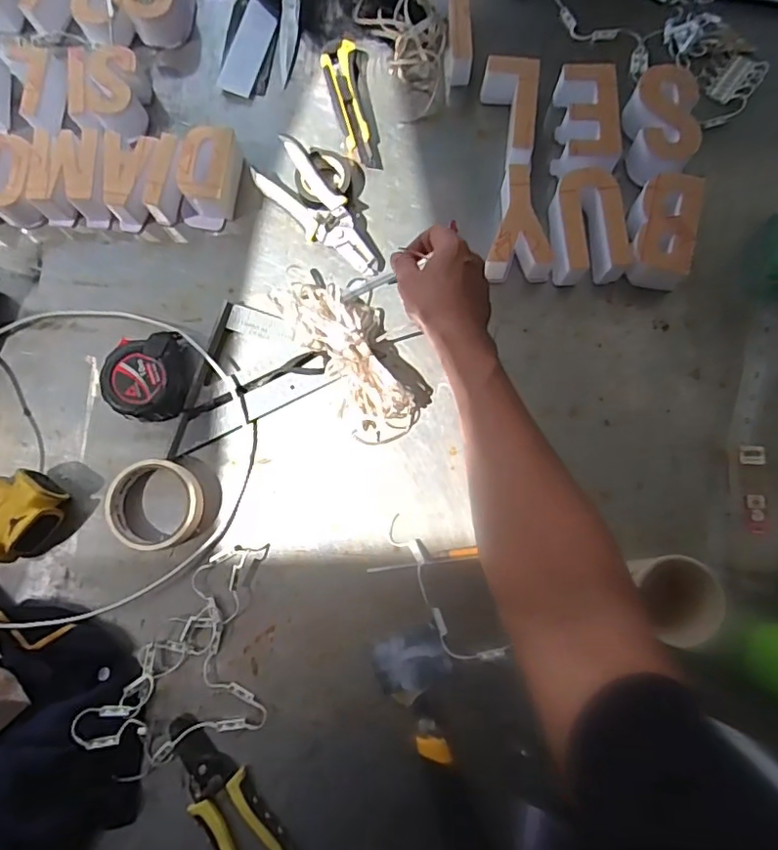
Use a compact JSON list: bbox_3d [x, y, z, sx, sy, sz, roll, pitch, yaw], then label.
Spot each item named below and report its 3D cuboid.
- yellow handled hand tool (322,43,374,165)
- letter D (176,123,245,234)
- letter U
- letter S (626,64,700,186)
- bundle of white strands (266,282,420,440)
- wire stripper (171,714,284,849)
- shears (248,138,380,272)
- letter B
[{"bbox_3d":[-0.048,-0.367,0.646,0.039,0.022,0.148,-9,79,-1],"label":"yellow handled hand tool"},{"bbox_3d":[-0.196,-0.273,0.620,0.058,0.046,0.096,13,80,3],"label":"letter D"},{"bbox_3d":[0.209,-0.208,0.601,0.077,0.051,0.115,1,79,1],"label":"letter U"},{"bbox_3d":[0.296,-0.323,0.620,0.063,0.046,0.135,1,79,1],"label":"letter S"},{"bbox_3d":[-0.040,-0.068,0.585,0.068,0.032,0.182,-30,80,-5],"label":"bundle of white strands"},{"bbox_3d":[-0.157,0.344,0.527,0.056,0.012,0.155,-34,81,-5],"label":"wire stripper"},{"bbox_3d":[-0.072,-0.234,0.616,0.065,0.030,0.173,-43,82,-7],"label":"shears"},{"bbox_3d":[0.285,-0.204,0.603,0.066,0.047,0.116,14,80,3],"label":"letter B"}]

